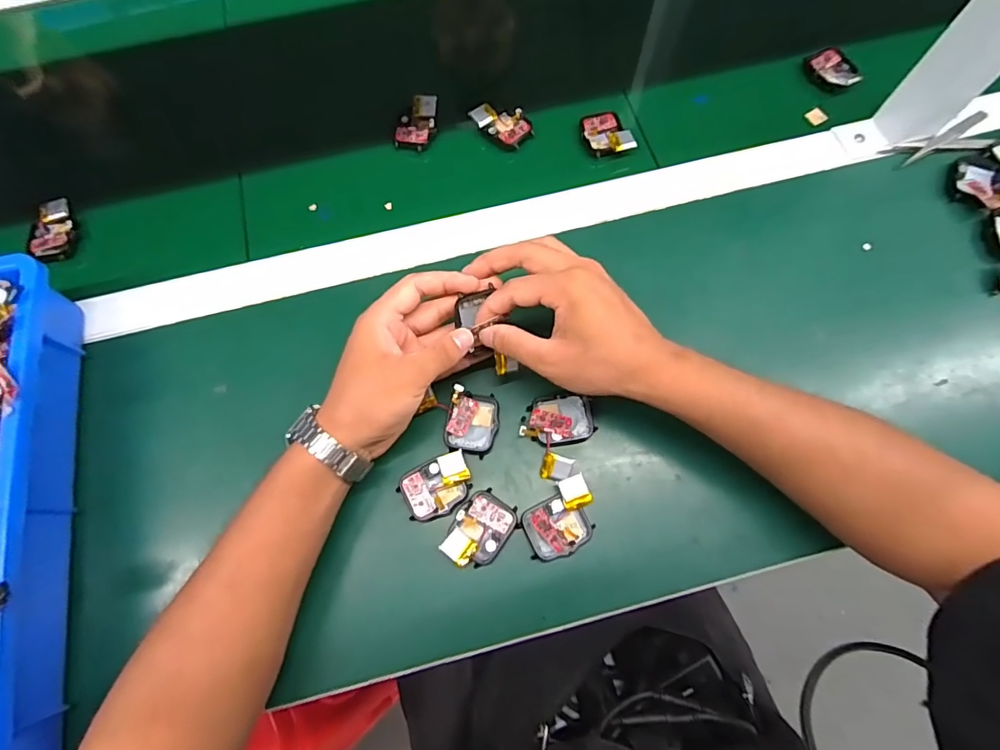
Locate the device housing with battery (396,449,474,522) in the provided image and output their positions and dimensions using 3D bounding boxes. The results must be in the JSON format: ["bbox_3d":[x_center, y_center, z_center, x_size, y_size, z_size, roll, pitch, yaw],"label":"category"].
[{"bbox_3d":[-0.045,0.080,0.348,0.050,0.012,0.038,-25,74,-7],"label":"device housing with battery"}]

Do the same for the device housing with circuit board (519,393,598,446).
[{"bbox_3d":[0.042,0.034,0.364,0.053,0.017,0.038,-11,72,-3],"label":"device housing with circuit board"}]

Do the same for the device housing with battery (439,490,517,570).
[{"bbox_3d":[-0.013,0.109,0.339,0.038,0.021,0.050,34,76,11],"label":"device housing with battery"}]

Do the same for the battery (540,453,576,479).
[{"bbox_3d":[0.042,0.068,0.355,0.022,0.010,0.018,16,73,6],"label":"battery"}]

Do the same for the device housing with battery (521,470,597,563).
[{"bbox_3d":[0.042,0.102,0.344,0.051,0.019,0.046,-19,73,-5],"label":"device housing with battery"}]

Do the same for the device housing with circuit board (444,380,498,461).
[{"bbox_3d":[-0.020,0.036,0.367,0.037,0.013,0.047,10,73,4],"label":"device housing with circuit board"}]

